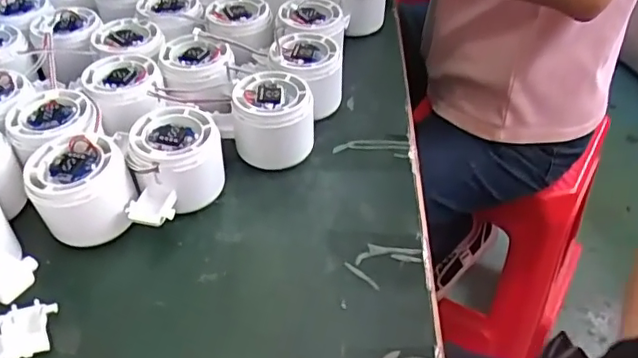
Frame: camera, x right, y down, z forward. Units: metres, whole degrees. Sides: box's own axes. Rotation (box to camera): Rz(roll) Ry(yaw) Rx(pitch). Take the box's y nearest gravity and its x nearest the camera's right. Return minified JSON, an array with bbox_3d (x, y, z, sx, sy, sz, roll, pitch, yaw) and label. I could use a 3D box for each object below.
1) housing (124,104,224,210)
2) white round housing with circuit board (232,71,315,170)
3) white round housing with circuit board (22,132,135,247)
[{"bbox_3d":[-0.096,-0.012,0.387,0.057,0.052,0.057,2,43,-1],"label":"housing"},{"bbox_3d":[-0.034,-0.042,0.416,0.058,0.051,0.056,2,43,-1],"label":"white round housing with circuit board"},{"bbox_3d":[-0.151,0.011,0.362,0.055,0.055,0.062,-20,48,-23],"label":"white round housing with circuit board"}]

